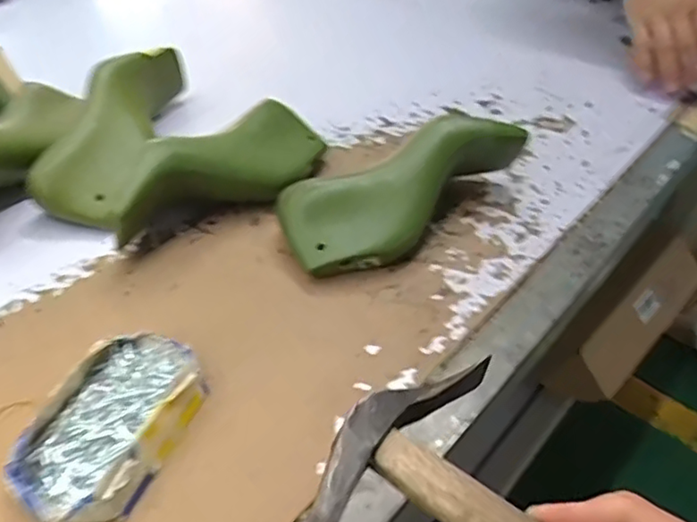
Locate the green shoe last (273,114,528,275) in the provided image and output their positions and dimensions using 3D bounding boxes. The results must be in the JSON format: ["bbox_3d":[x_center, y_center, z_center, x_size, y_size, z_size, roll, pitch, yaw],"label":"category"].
[{"bbox_3d":[0.054,-0.064,0.543,0.229,0.069,0.086,-20,48,-21],"label":"green shoe last"}]

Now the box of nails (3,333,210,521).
[{"bbox_3d":[-0.152,0.104,0.409,0.082,0.033,0.132,18,47,17],"label":"box of nails"}]

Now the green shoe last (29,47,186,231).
[{"bbox_3d":[-0.218,-0.132,0.618,0.075,0.071,0.221,7,44,6],"label":"green shoe last"}]

